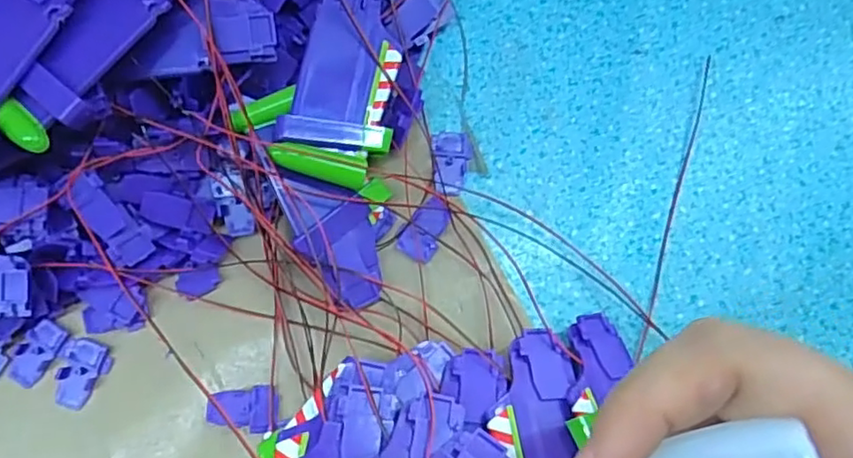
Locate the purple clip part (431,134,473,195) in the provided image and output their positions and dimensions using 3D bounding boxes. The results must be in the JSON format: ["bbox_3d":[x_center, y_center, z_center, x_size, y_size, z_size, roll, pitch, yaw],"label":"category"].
[{"bbox_3d":[0.011,-0.028,0.269,0.017,0.004,0.028,-4,77,-2],"label":"purple clip part"}]

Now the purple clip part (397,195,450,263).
[{"bbox_3d":[0.000,-0.001,0.261,0.014,0.004,0.027,30,78,6],"label":"purple clip part"}]

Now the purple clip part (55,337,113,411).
[{"bbox_3d":[-0.136,0.057,0.250,0.018,0.004,0.027,5,77,0],"label":"purple clip part"}]

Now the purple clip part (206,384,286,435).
[{"bbox_3d":[-0.070,0.071,0.246,0.027,0.006,0.017,-8,77,-3],"label":"purple clip part"}]

